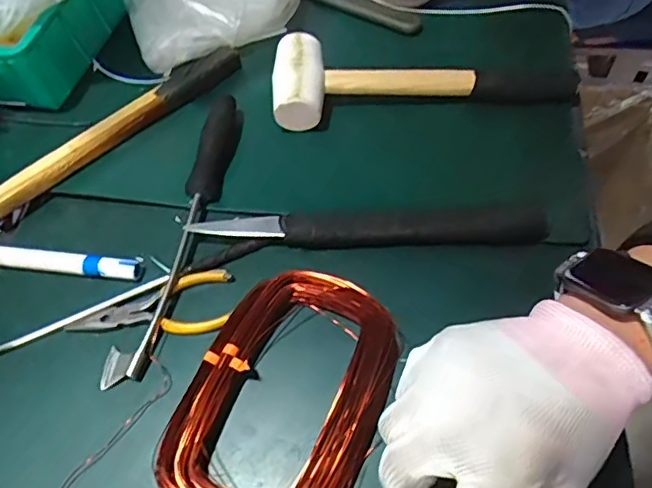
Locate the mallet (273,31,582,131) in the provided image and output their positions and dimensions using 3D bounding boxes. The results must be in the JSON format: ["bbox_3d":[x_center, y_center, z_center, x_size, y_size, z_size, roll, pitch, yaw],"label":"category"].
[{"bbox_3d":[0.087,-0.144,0.488,0.263,0.053,0.077,-5,59,1],"label":"mallet"}]

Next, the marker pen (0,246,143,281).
[{"bbox_3d":[-0.212,0.012,0.429,0.145,0.015,0.014,6,59,7],"label":"marker pen"}]

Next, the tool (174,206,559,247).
[{"bbox_3d":[0.032,-0.010,0.418,0.257,0.029,0.020,-1,58,3],"label":"tool"}]

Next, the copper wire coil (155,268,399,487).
[{"bbox_3d":[-0.027,0.101,0.362,0.119,0.032,0.175,19,62,15],"label":"copper wire coil"}]

